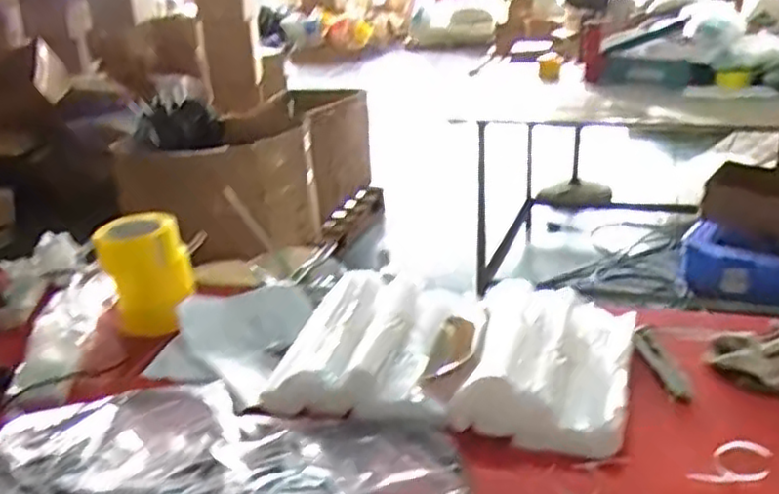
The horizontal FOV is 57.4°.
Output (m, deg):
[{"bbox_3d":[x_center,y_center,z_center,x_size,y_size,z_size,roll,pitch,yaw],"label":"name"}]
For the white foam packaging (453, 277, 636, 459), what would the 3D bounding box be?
[{"bbox_3d":[0.203,0.136,0.913,0.202,0.062,0.279,5,24,20],"label":"white foam packaging"}]

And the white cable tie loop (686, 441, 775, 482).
[{"bbox_3d":[0.367,0.232,0.753,0.096,0.006,0.052,-19,27,-33],"label":"white cable tie loop"}]

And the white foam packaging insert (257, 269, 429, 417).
[{"bbox_3d":[-0.039,0.118,0.959,0.185,0.057,0.273,3,23,16],"label":"white foam packaging insert"}]

